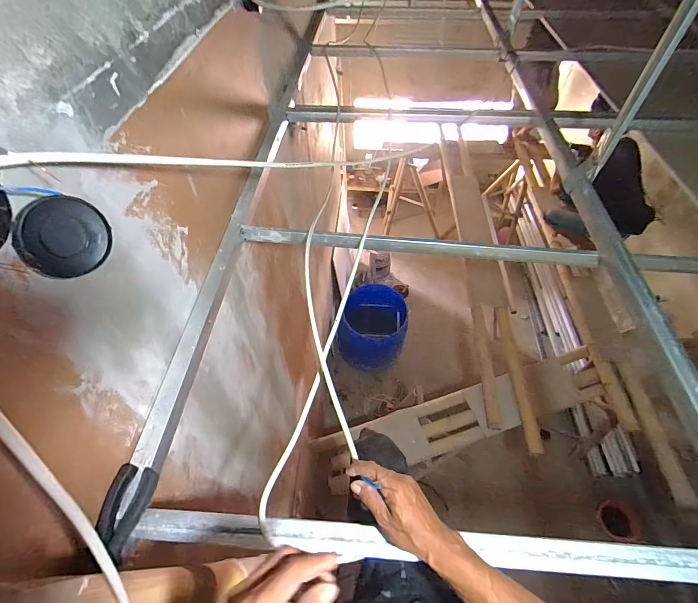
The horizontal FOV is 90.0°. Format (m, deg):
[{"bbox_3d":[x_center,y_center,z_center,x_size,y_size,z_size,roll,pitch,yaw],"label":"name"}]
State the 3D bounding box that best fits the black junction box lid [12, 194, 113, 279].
[{"bbox_3d":[-0.299,-0.068,0.369,0.011,0.085,0.083,28,59,20],"label":"black junction box lid"}]

